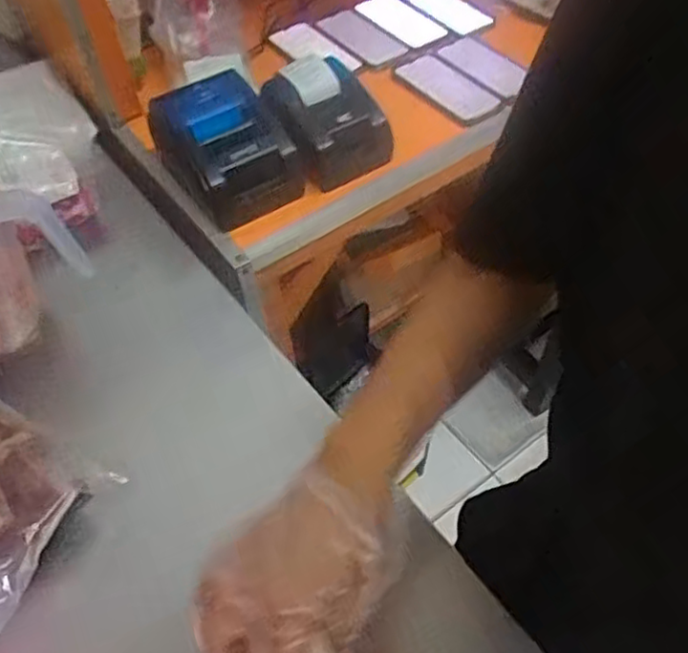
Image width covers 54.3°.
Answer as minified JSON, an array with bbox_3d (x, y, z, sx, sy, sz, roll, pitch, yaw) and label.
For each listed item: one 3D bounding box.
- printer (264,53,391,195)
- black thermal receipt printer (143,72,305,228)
[{"bbox_3d":[-0.024,-0.267,0.873,0.136,0.099,0.145,-28,56,-18],"label":"printer"},{"bbox_3d":[-0.145,-0.219,0.832,0.154,0.103,0.155,-22,54,-14],"label":"black thermal receipt printer"}]

